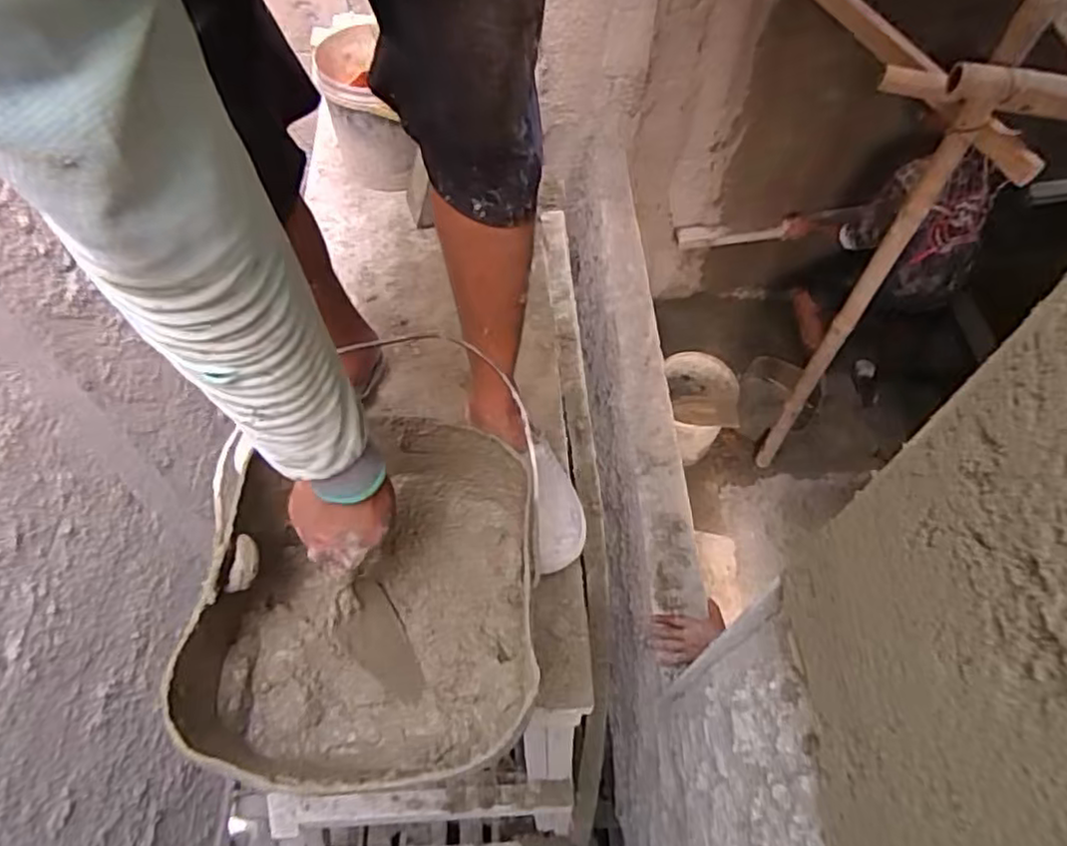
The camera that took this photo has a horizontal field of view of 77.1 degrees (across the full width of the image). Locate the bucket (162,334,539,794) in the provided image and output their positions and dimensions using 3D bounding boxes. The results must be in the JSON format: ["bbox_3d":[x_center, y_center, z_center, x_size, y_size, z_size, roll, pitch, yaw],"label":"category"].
[{"bbox_3d":[-0.153,0.165,0.663,0.296,0.163,0.348,0,58,-1],"label":"bucket"}]

